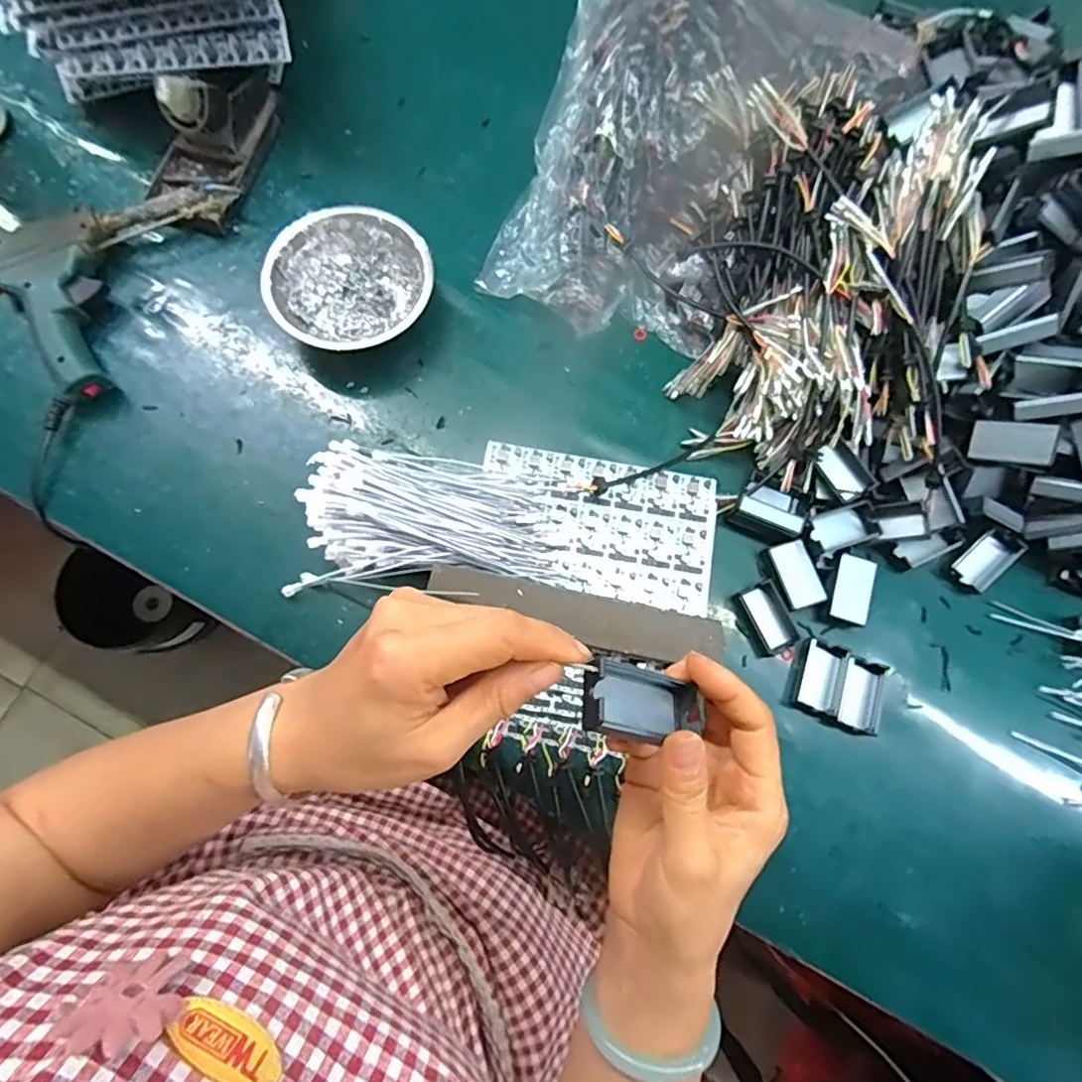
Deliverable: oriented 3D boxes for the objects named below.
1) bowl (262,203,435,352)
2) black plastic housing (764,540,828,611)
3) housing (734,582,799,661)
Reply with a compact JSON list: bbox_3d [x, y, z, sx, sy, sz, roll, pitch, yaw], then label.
[{"bbox_3d":[-0.152,-0.205,0.472,0.123,0.046,0.123,1,77,-3],"label":"bowl"},{"bbox_3d":[0.197,0.026,0.446,0.030,0.012,0.051,-21,79,-8],"label":"black plastic housing"},{"bbox_3d":[0.173,0.060,0.444,0.034,0.011,0.051,-22,79,-8],"label":"housing"}]

